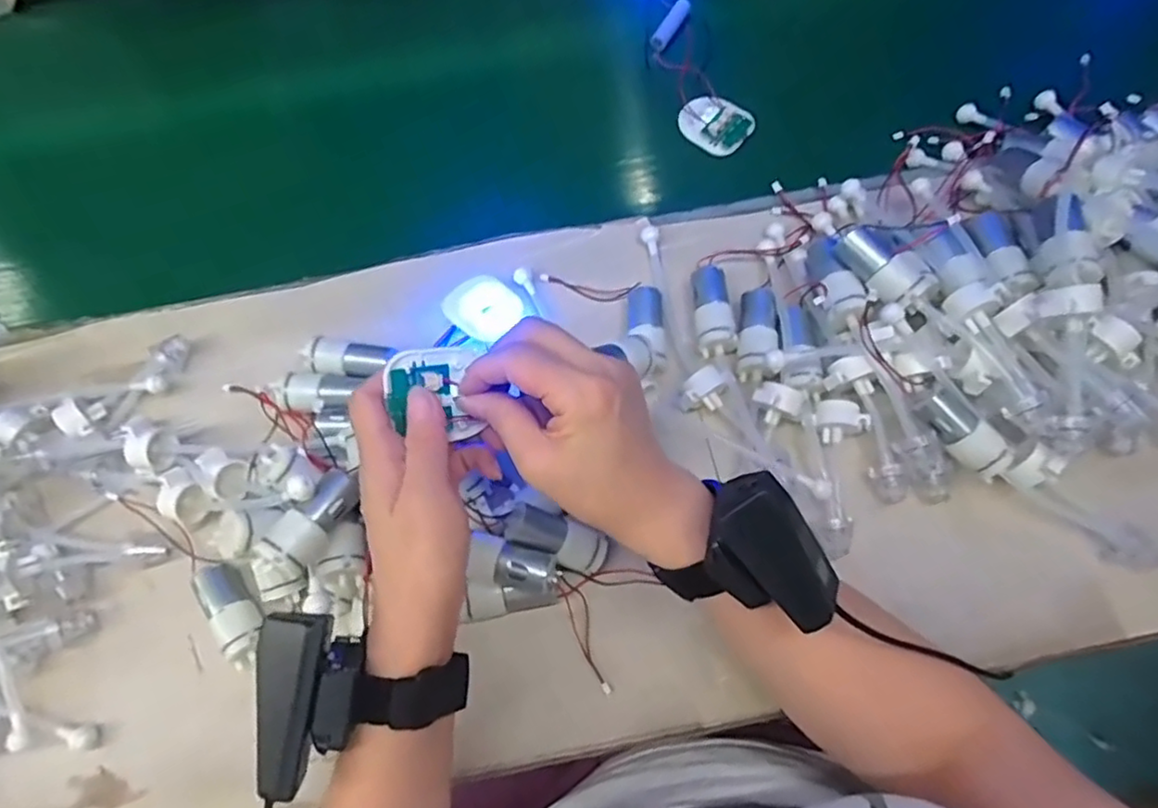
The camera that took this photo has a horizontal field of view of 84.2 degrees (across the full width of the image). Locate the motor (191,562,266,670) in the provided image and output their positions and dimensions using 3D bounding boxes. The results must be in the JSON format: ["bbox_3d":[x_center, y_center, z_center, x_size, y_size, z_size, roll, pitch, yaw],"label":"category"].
[{"bbox_3d":[-0.211,0.128,0.395,0.026,0.022,0.065,-33,72,-10],"label":"motor"}]

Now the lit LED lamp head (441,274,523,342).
[{"bbox_3d":[-0.066,-0.069,0.456,0.052,0.018,0.045,39,76,14],"label":"lit LED lamp head"}]

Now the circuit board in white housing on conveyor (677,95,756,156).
[{"bbox_3d":[0.111,-0.229,0.522,0.059,0.013,0.044,34,74,13],"label":"circuit board in white housing on conveyor"}]

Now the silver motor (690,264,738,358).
[{"bbox_3d":[0.092,-0.066,0.444,0.023,0.023,0.065,-5,70,0],"label":"silver motor"}]

